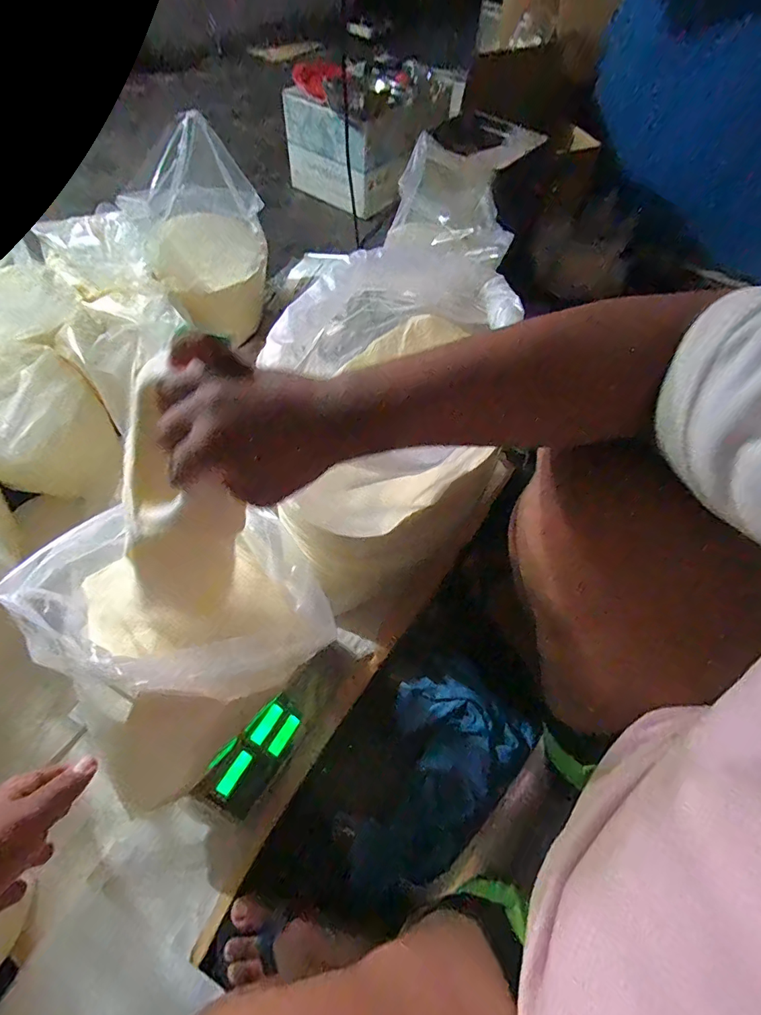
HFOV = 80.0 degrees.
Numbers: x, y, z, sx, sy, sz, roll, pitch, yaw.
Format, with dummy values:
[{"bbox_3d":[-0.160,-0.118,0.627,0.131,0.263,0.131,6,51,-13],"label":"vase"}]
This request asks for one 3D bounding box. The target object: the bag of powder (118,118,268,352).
[{"bbox_3d":[-0.383,-0.576,1.010,0.261,0.357,0.194,-19,61,-13],"label":"bag of powder"}]

